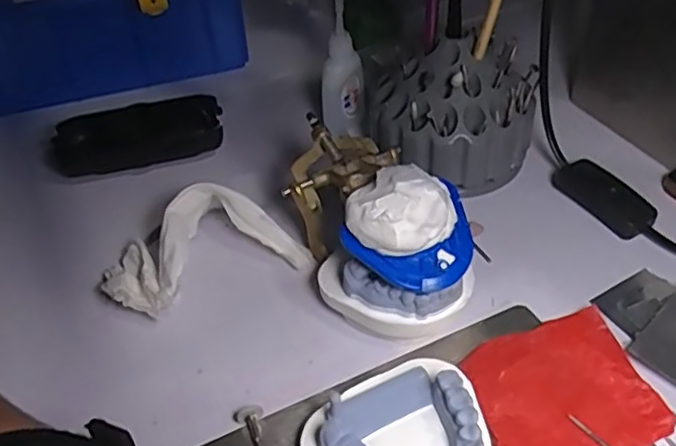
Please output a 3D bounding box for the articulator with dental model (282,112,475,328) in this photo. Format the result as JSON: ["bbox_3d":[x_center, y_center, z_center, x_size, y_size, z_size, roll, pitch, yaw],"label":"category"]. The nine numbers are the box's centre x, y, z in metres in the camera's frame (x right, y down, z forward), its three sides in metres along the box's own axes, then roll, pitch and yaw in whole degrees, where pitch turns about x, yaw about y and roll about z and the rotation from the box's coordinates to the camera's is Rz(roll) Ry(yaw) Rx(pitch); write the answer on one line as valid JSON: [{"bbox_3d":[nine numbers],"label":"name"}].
[{"bbox_3d":[0.020,-0.003,0.344,0.073,0.083,0.114,-12,43,-10],"label":"articulator with dental model"}]

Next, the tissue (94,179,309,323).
[{"bbox_3d":[-0.077,0.016,0.365,0.099,0.042,0.081,-34,51,-30],"label":"tissue"}]

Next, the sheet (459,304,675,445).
[{"bbox_3d":[0.103,0.078,0.306,0.079,0.004,0.071,-14,47,-10],"label":"sheet"}]

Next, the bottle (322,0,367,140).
[{"bbox_3d":[0.004,-0.117,0.443,0.029,0.124,0.029,1,42,4],"label":"bottle"}]

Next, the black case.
[{"bbox_3d":[-0.143,-0.063,0.465,0.118,0.027,0.042,-10,43,-8],"label":"black case"}]

